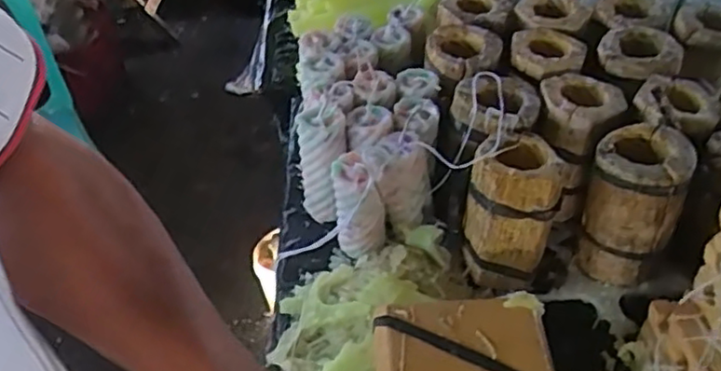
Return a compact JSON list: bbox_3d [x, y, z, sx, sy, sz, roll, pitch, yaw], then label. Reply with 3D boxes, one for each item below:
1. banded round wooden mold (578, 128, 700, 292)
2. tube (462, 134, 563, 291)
[{"bbox_3d":[0.288,0.019,0.704,0.093,0.158,0.089,17,47,16],"label":"banded round wooden mold"},{"bbox_3d":[0.159,0.025,0.703,0.088,0.145,0.092,9,45,8],"label":"tube"}]

